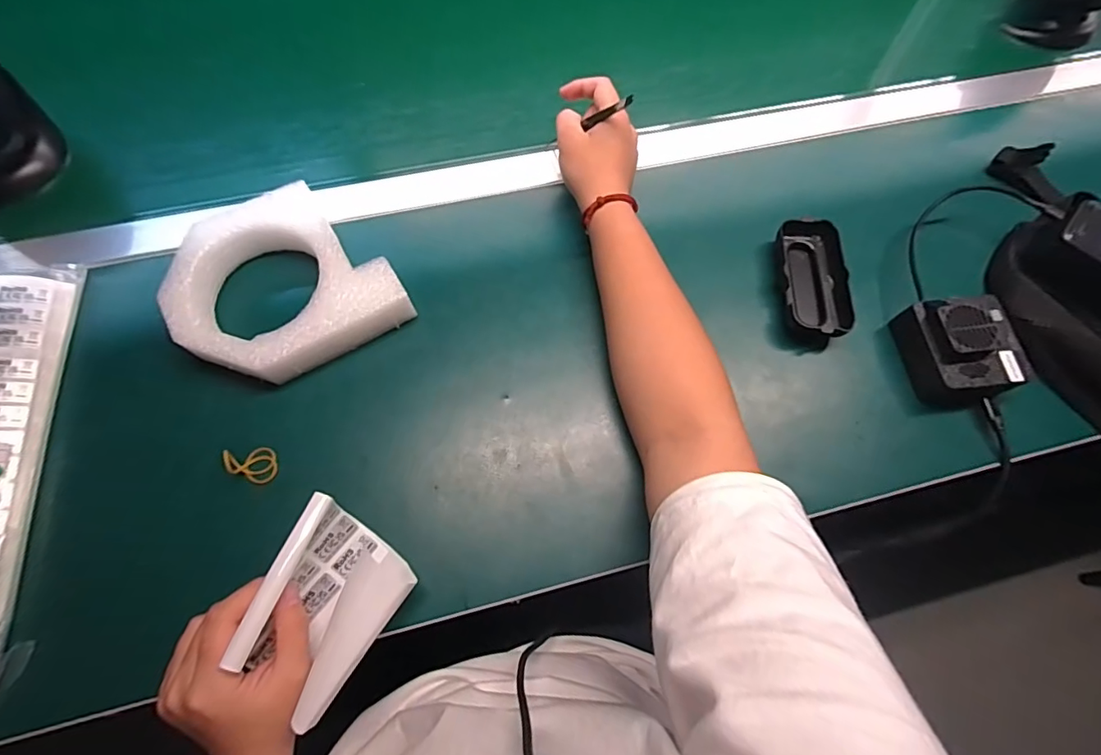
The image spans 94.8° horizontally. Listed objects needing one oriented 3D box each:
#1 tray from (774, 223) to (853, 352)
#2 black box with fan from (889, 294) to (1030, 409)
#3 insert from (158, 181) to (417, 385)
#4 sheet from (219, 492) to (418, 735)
[{"bbox_3d":[0.228,-0.082,0.444,0.053,0.031,0.111,3,69,-1],"label":"tray"},{"bbox_3d":[0.335,-0.023,0.409,0.072,0.049,0.085,-5,69,-4],"label":"black box with fan"},{"bbox_3d":[-0.222,-0.078,0.424,0.162,0.049,0.151,-29,73,-12],"label":"insert"},{"bbox_3d":[-0.148,0.145,0.324,0.084,0.052,0.101,34,73,10],"label":"sheet"}]

